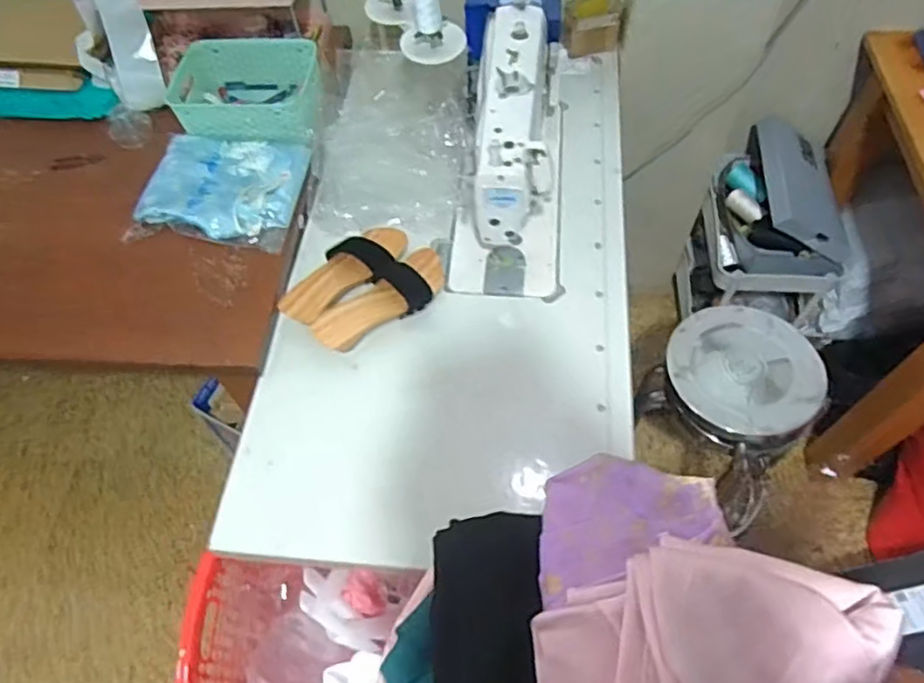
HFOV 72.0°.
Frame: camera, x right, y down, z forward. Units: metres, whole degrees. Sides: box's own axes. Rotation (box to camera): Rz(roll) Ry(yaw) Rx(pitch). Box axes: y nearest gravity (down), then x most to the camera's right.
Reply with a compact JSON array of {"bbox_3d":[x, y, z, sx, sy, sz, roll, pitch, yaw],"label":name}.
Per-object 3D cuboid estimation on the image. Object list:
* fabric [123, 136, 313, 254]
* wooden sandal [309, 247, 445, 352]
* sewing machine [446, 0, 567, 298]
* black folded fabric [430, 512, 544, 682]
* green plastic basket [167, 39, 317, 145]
[{"bbox_3d":[-0.403,-0.260,1.074,0.257,0.032,0.210,5,59,5],"label":"fabric"},{"bbox_3d":[-0.119,-0.064,0.974,0.230,0.048,0.087,-37,66,-18],"label":"wooden sandal"},{"bbox_3d":[0.078,-0.331,1.029,0.192,0.220,0.473,0,60,2],"label":"sewing machine"},{"bbox_3d":[0.022,0.247,0.433,0.079,0.026,0.252,1,59,-5],"label":"black folded fabric"},{"bbox_3d":[-0.395,-0.458,1.160,0.259,0.077,0.226,-2,59,1],"label":"green plastic basket"}]

